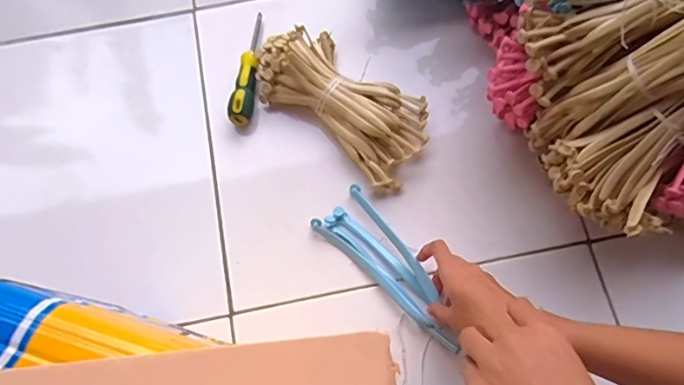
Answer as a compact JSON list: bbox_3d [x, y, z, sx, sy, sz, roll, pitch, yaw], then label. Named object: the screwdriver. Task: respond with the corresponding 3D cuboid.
[{"bbox_3d":[-0.112,-0.151,0.622,0.027,0.038,0.153,9,72,4],"label":"screwdriver"}]

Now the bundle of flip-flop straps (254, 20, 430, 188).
[{"bbox_3d":[0.002,-0.111,0.595,0.226,0.053,0.112,38,76,12],"label":"bundle of flip-flop straps"}]

